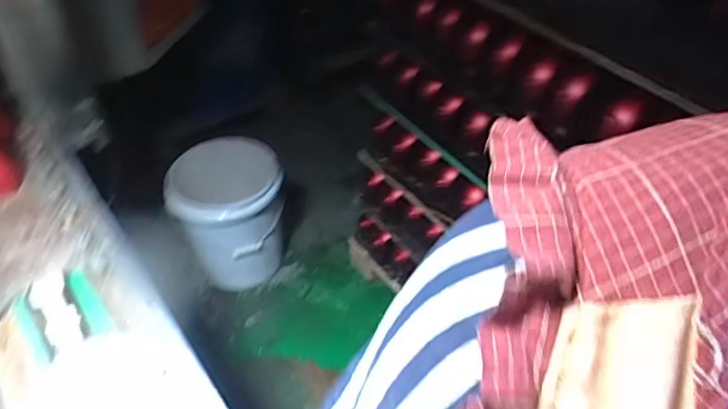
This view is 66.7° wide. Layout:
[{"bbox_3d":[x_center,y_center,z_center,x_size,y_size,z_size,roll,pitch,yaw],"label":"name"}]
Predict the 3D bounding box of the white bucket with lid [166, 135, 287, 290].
[{"bbox_3d":[-0.383,0.023,1.561,0.310,0.306,0.270,-11,45,-11],"label":"white bucket with lid"}]

